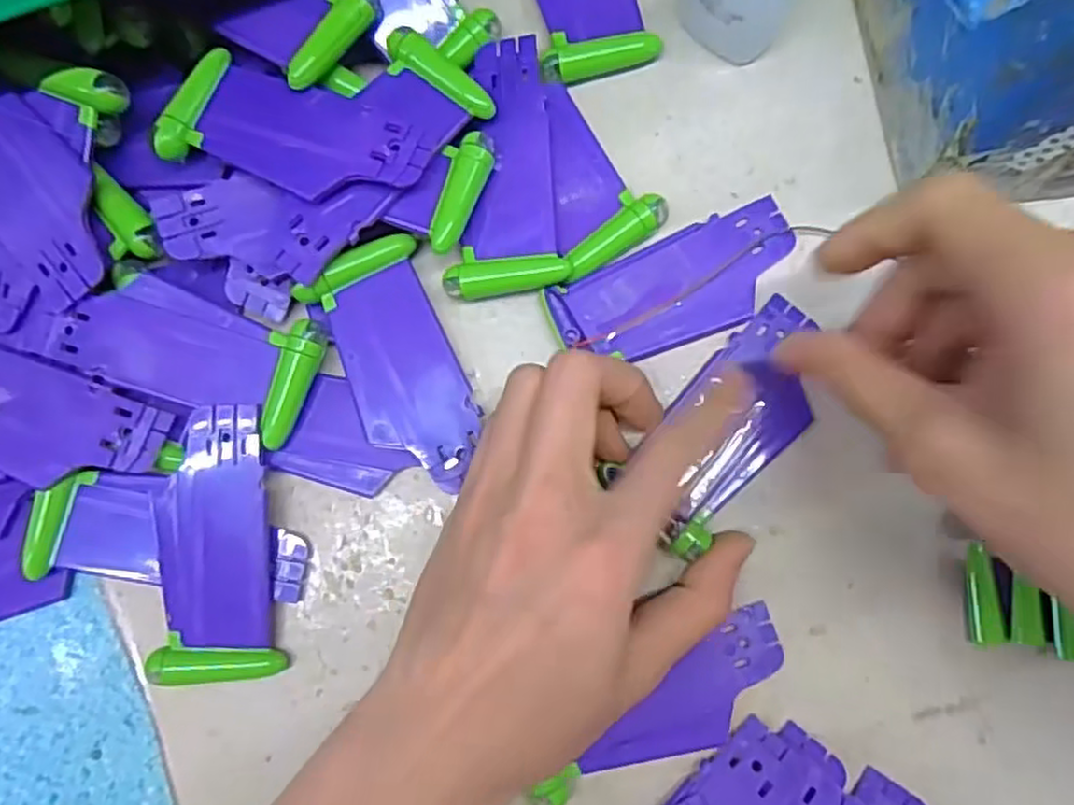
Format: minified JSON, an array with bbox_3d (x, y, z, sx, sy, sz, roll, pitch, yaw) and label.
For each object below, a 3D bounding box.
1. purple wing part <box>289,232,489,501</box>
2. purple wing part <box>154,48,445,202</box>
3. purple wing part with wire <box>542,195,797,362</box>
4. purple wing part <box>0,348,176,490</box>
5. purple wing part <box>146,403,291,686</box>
[{"bbox_3d":[-0.046,-0.012,0.239,0.039,0.007,0.083,-27,82,-1],"label":"purple wing part"},{"bbox_3d":[-0.080,-0.088,0.236,0.087,0.013,0.040,23,84,5],"label":"purple wing part"},{"bbox_3d":[0.049,-0.040,0.249,0.088,0.010,0.036,-23,82,0],"label":"purple wing part with wire"},{"bbox_3d":[-0.170,0.004,0.231,0.086,0.011,0.037,17,84,5],"label":"purple wing part"},{"bbox_3d":[-0.108,0.047,0.236,0.037,0.009,0.089,-5,82,2],"label":"purple wing part"}]

